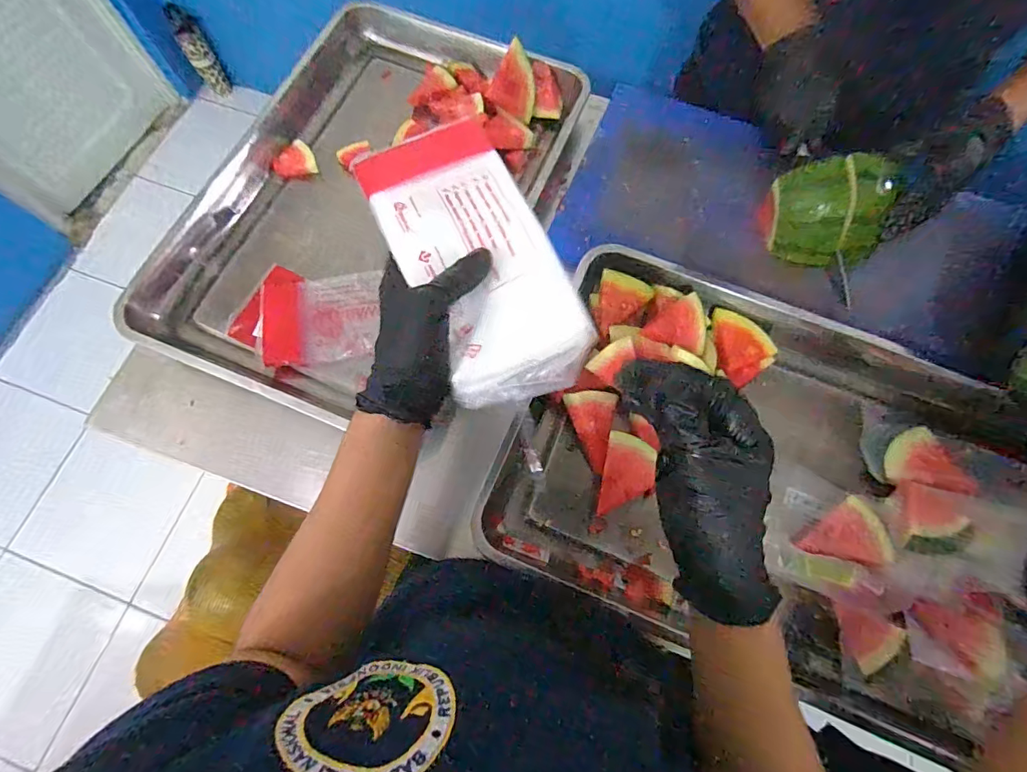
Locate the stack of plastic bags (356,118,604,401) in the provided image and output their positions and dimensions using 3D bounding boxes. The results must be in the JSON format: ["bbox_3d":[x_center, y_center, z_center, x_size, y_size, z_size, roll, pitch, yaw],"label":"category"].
[{"bbox_3d":[-0.028,-0.094,0.342,0.102,0.027,0.224,-27,81,-9],"label":"stack of plastic bags"}]

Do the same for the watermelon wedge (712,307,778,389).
[{"bbox_3d":[0.274,-0.040,0.562,0.076,0.035,0.082,5,72,1],"label":"watermelon wedge"}]

